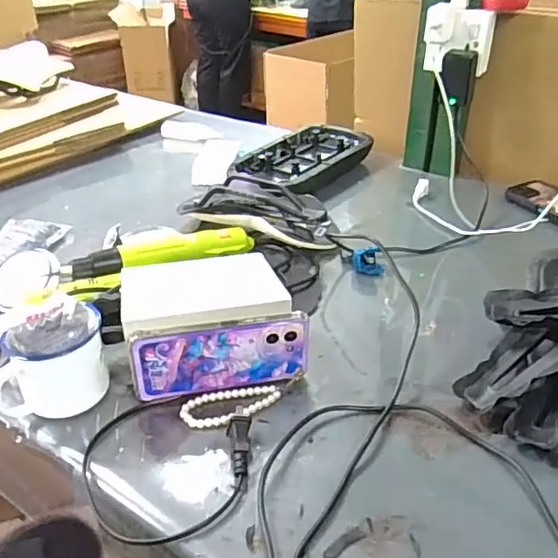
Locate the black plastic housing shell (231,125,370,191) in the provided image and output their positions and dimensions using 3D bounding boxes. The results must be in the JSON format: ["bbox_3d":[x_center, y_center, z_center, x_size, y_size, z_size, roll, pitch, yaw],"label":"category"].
[{"bbox_3d":[0.054,-0.217,1.018,0.156,0.026,0.271,19,38,26],"label":"black plastic housing shell"}]

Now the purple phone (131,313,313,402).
[{"bbox_3d":[-0.053,0.074,0.555,0.165,0.074,0.012,-7,34,-11],"label":"purple phone"}]

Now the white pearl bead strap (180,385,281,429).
[{"bbox_3d":[-0.045,0.122,0.556,0.095,0.008,0.045,-11,35,-15],"label":"white pearl bead strap"}]

